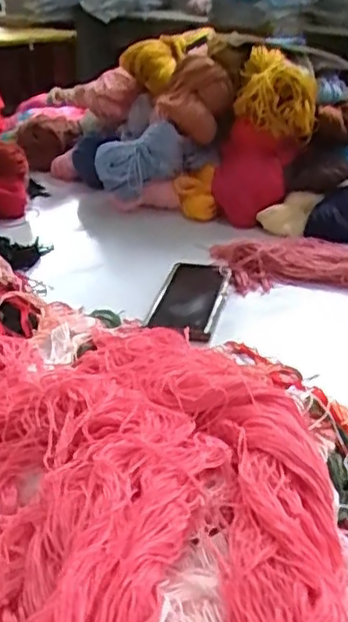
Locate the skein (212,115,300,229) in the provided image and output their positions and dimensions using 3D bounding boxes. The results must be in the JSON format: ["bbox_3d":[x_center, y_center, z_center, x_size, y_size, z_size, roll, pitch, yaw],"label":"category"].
[{"bbox_3d":[0.109,-0.194,0.958,0.110,0.126,0.068,6,30,13],"label":"skein"}]

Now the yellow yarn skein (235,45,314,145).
[{"bbox_3d":[0.148,-0.312,0.962,0.112,0.103,0.102,7,30,10],"label":"yellow yarn skein"}]

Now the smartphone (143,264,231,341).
[{"bbox_3d":[0.017,-0.016,0.759,0.078,0.011,0.158,5,30,11],"label":"smartphone"}]

